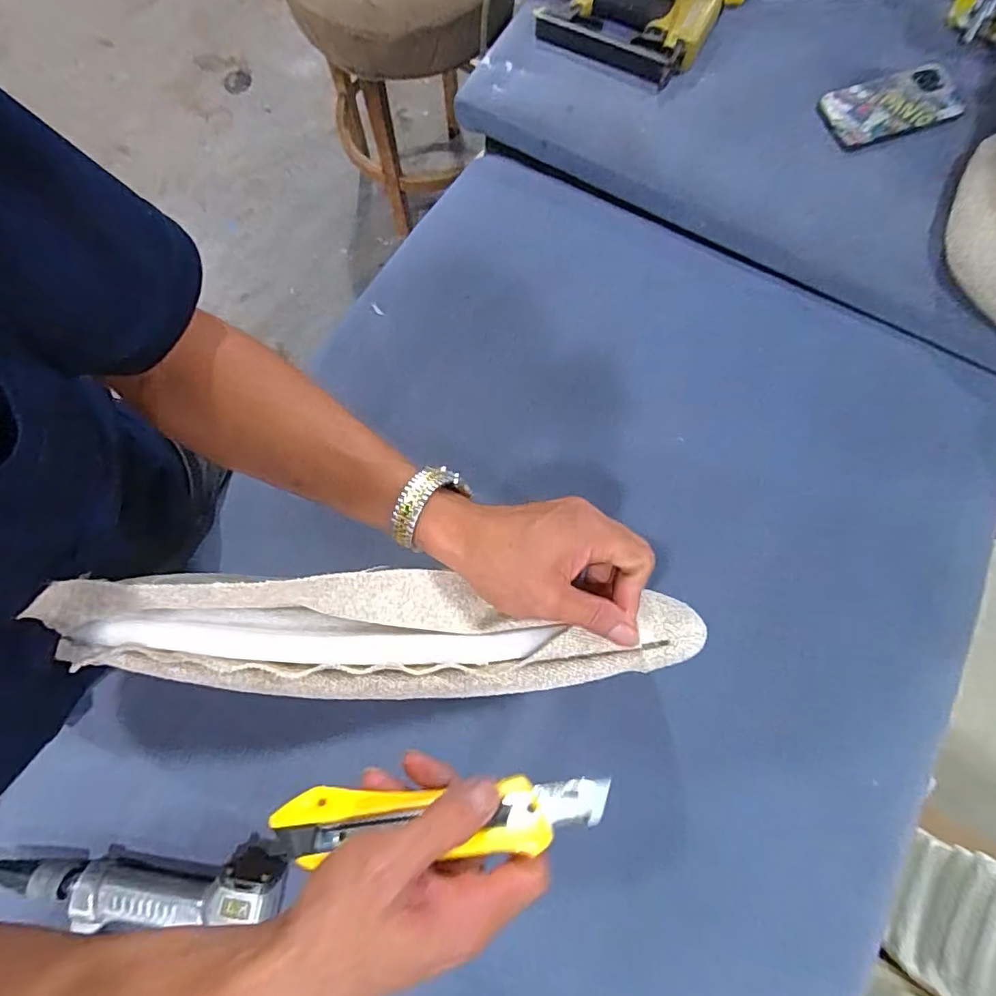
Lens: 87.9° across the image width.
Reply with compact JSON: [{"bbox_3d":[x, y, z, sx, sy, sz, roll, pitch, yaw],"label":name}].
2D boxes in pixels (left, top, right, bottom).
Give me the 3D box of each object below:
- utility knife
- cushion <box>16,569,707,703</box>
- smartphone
[{"bbox_3d":[-0.029,0.163,0.262,0.167,0.018,0.029,-1,76,0],"label":"utility knife"},{"bbox_3d":[-0.069,0.083,0.315,0.394,0.057,0.077,3,76,-3],"label":"cushion"},{"bbox_3d":[0.456,-0.454,0.595,0.151,0.006,0.082,-16,77,-4],"label":"smartphone"}]

